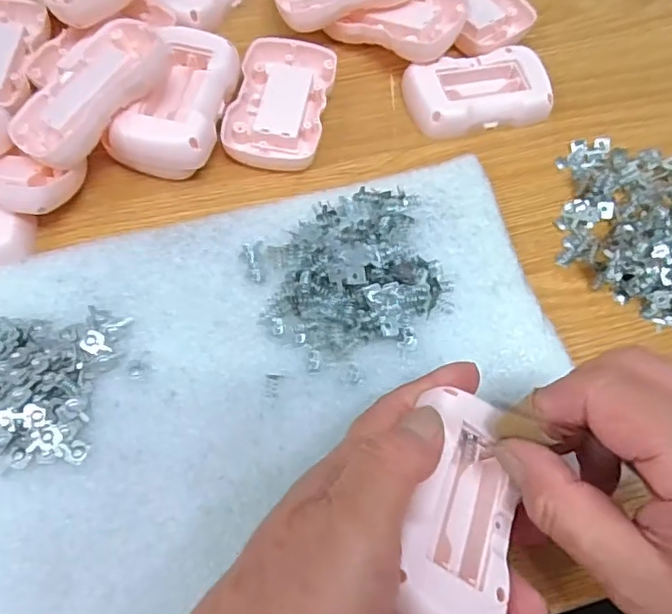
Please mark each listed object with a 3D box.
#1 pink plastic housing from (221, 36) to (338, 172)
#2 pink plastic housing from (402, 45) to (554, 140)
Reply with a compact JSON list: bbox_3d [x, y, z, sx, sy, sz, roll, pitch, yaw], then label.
[{"bbox_3d":[-0.032,-0.120,0.350,0.053,0.016,0.089,9,66,1],"label":"pink plastic housing"},{"bbox_3d":[0.086,-0.131,0.361,0.084,0.019,0.049,-13,67,-9],"label":"pink plastic housing"}]

